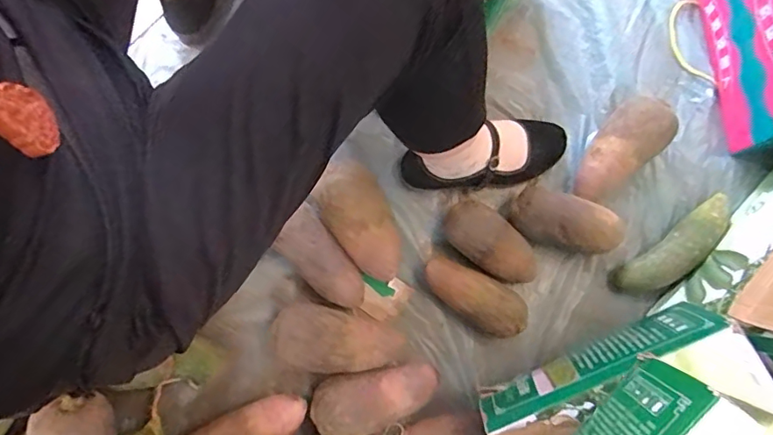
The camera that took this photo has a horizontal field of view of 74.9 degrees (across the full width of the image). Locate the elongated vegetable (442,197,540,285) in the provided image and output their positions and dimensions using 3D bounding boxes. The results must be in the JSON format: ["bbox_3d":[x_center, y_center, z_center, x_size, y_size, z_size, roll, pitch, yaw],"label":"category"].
[{"bbox_3d":[0.143,0.036,0.692,0.139,0.062,0.068,36,81,3],"label":"elongated vegetable"}]

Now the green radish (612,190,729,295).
[{"bbox_3d":[0.421,0.043,0.719,0.194,0.051,0.058,-37,84,-7],"label":"green radish"}]

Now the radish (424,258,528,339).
[{"bbox_3d":[0.118,0.106,0.688,0.149,0.057,0.066,29,81,2],"label":"radish"}]

